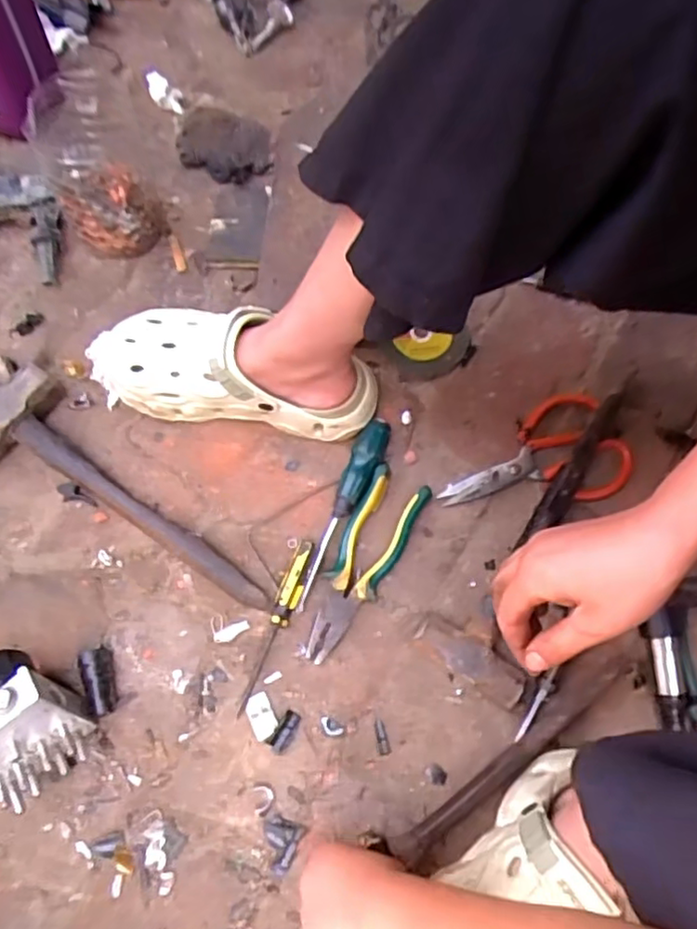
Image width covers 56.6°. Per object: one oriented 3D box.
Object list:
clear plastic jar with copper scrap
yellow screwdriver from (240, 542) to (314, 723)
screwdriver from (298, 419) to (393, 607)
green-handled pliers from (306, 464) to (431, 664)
[{"bbox_3d":[-0.242,-0.284,0.625,0.095,0.171,0.092,1,70,-2],"label":"clear plastic jar with copper scrap"},{"bbox_3d":[-0.064,0.145,0.584,0.021,0.017,0.158,20,80,6],"label":"yellow screwdriver"},{"bbox_3d":[-0.007,0.044,0.612,0.028,0.023,0.192,24,82,7],"label":"screwdriver"},{"bbox_3d":[0.011,0.092,0.599,0.055,0.027,0.185,28,72,7],"label":"green-handled pliers"}]

